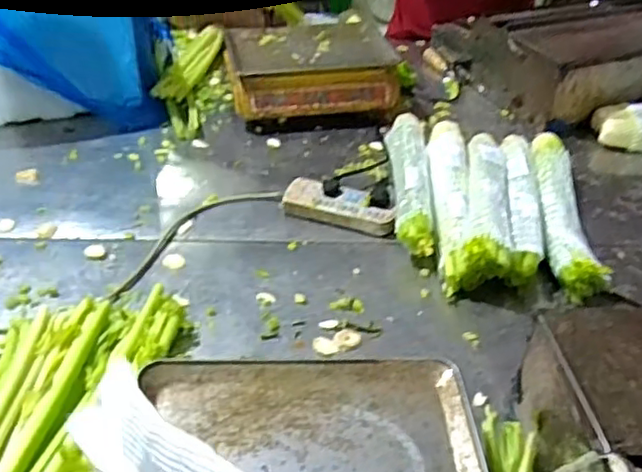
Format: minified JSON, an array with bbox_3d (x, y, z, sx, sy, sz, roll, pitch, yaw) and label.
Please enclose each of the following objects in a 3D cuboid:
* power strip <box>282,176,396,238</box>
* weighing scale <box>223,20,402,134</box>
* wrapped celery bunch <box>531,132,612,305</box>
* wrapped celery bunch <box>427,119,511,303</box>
[{"bbox_3d":[0.030,-0.048,1.044,0.187,0.040,0.075,15,39,14],"label":"power strip"},{"bbox_3d":[-0.028,-0.367,1.382,0.345,0.108,0.322,-6,39,-12],"label":"weighing scale"},{"bbox_3d":[0.387,-0.046,1.043,0.075,0.060,0.397,6,38,3],"label":"wrapped celery bunch"},{"bbox_3d":[0.215,-0.067,1.042,0.082,0.083,0.407,2,38,-2],"label":"wrapped celery bunch"}]

